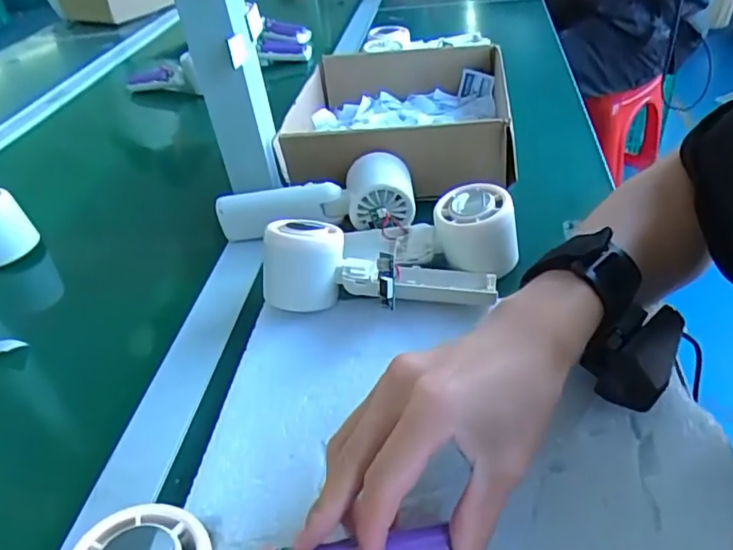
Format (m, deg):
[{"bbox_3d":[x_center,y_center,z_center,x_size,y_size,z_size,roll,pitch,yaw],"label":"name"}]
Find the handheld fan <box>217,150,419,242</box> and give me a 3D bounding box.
[{"bbox_3d":[-0.041,-0.068,0.490,0.165,0.048,0.067,2,40,11],"label":"handheld fan"}]

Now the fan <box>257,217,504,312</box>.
[{"bbox_3d":[0.008,-0.005,0.396,0.159,0.054,0.064,2,40,11],"label":"fan"}]

